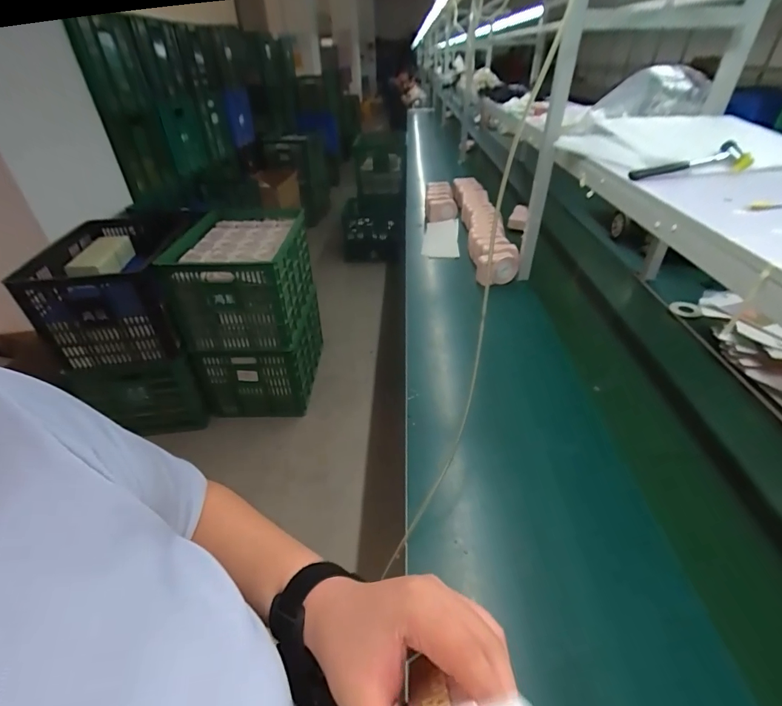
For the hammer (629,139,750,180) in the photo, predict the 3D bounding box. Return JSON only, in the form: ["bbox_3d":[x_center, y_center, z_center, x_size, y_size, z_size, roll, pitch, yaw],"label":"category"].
[{"bbox_3d":[0.605,-0.379,0.797,0.260,0.043,0.058,-13,38,-15],"label":"hammer"}]

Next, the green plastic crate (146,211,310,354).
[{"bbox_3d":[-0.662,-0.345,1.845,0.497,0.428,0.619,-2,37,0],"label":"green plastic crate"}]

